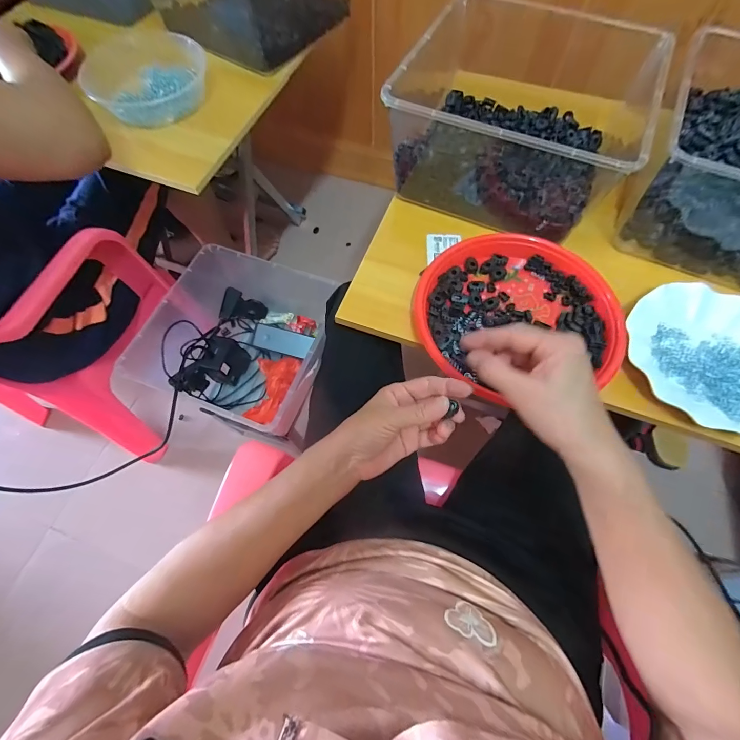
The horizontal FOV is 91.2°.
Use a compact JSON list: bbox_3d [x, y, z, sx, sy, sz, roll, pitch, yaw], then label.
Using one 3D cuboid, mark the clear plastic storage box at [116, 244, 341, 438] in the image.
[{"bbox_3d":[-0.231,-0.058,0.707,0.303,0.148,0.327,20,68,9],"label":"clear plastic storage box"}]

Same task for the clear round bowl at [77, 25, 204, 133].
[{"bbox_3d":[-0.373,-0.477,0.588,0.171,0.064,0.165,0,66,1],"label":"clear round bowl"}]

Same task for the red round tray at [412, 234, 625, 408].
[{"bbox_3d":[0.172,-0.076,0.450,0.234,0.027,0.229,0,66,1],"label":"red round tray"}]

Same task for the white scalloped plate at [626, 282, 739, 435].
[{"bbox_3d":[0.391,-0.016,0.420,0.179,0.024,0.175,0,66,1],"label":"white scalloped plate"}]

